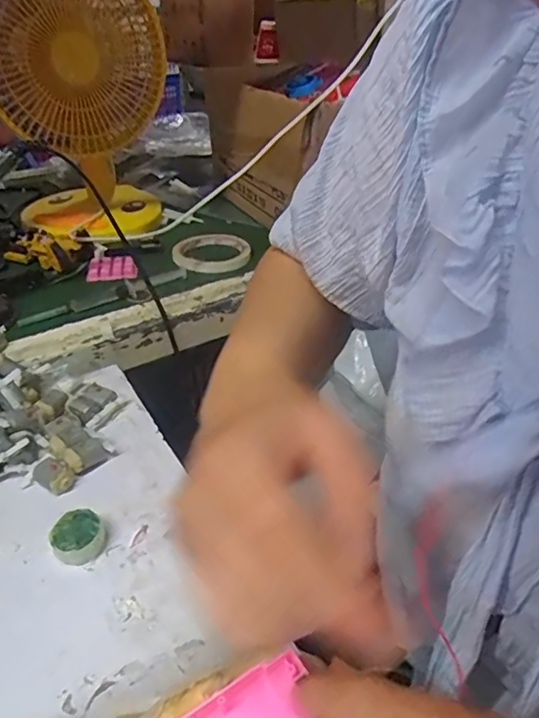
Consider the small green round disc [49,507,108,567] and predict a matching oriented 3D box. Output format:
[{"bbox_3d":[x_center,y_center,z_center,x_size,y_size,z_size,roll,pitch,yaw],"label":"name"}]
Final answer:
[{"bbox_3d":[-0.126,0.118,0.356,0.032,0.016,0.031,0,36,0],"label":"small green round disc"}]

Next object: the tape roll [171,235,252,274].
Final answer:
[{"bbox_3d":[-0.075,-0.139,0.702,0.098,0.010,0.109,-16,39,-21],"label":"tape roll"}]

